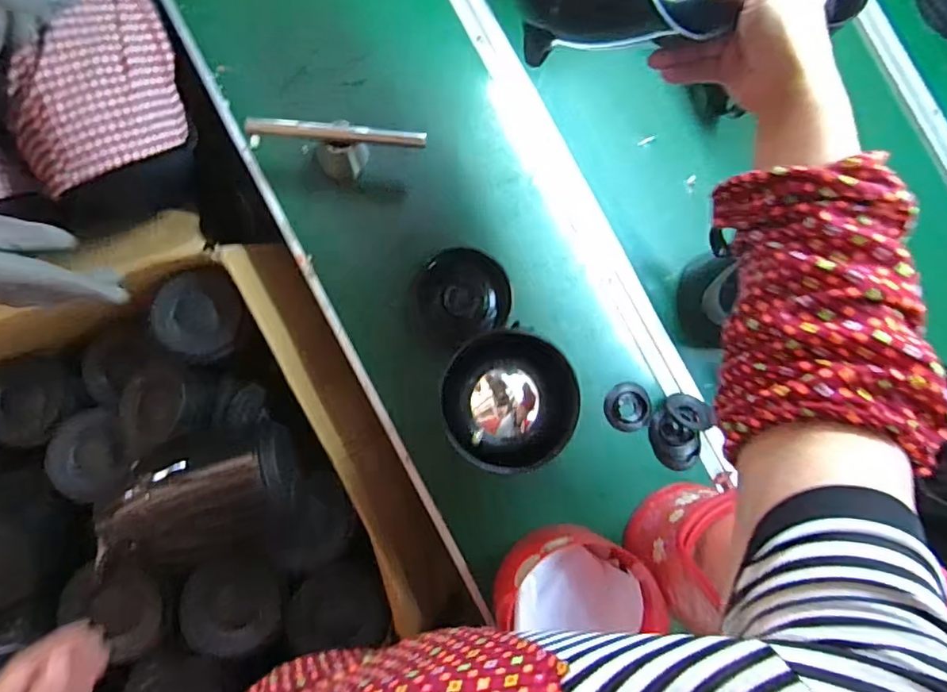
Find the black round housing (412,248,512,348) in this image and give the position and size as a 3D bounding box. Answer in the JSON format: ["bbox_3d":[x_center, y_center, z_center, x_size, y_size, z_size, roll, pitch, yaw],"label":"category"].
[{"bbox_3d":[-0.017,-0.062,0.690,0.115,0.040,0.108,1,84,-8],"label":"black round housing"}]

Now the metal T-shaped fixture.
[{"bbox_3d":[-0.161,-0.234,0.665,0.200,0.073,0.048,9,83,-7],"label":"metal T-shaped fixture"}]

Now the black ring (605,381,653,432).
[{"bbox_3d":[0.198,0.078,0.710,0.059,0.029,0.061,1,84,-8],"label":"black ring"}]

